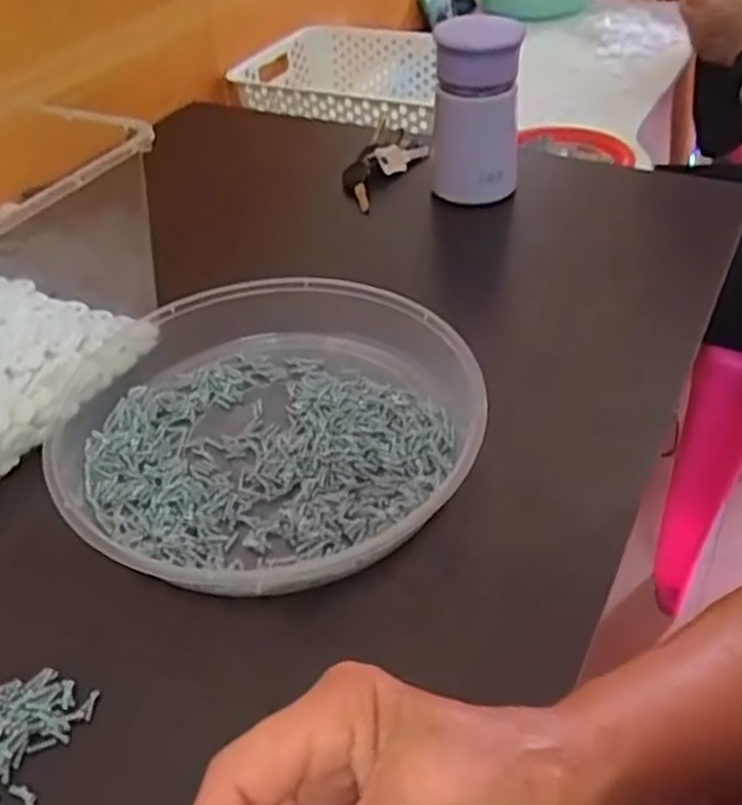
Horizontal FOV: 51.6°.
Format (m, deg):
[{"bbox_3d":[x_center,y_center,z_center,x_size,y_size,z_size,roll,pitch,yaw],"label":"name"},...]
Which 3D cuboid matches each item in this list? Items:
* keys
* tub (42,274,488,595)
[{"bbox_3d":[0.007,-0.213,0.690,0.047,0.032,0.117,21,47,25],"label":"keys"},{"bbox_3d":[-0.061,0.007,0.440,0.226,0.040,0.220,-2,42,2],"label":"tub"}]

